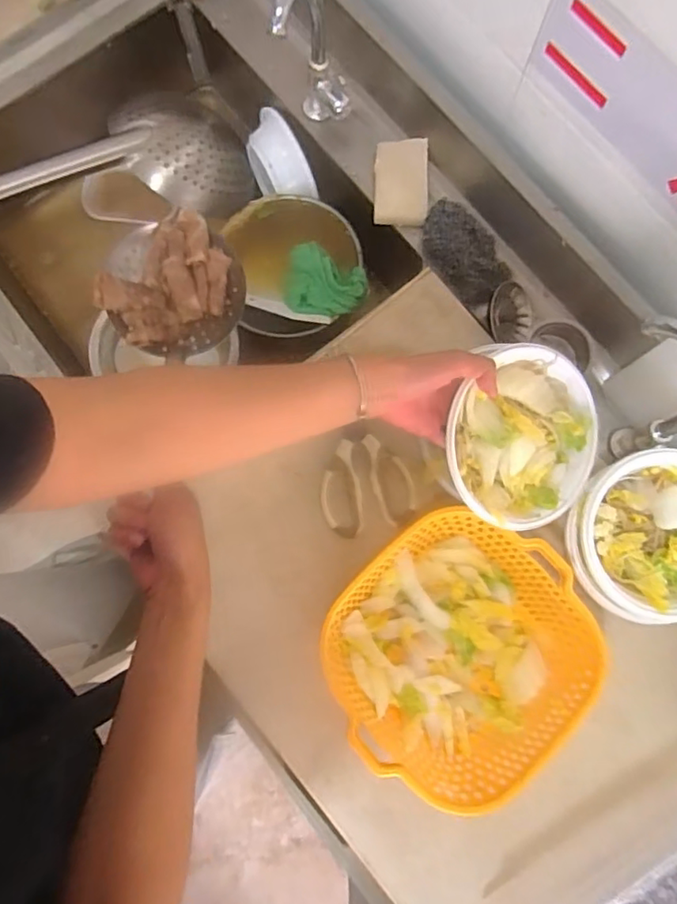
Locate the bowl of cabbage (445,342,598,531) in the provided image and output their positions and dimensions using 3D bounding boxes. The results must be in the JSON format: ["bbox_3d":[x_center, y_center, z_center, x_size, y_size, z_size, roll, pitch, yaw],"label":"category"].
[{"bbox_3d":[0.171,-0.013,0.559,0.164,0.070,0.162,-2,98,-16],"label":"bowl of cabbage"}]

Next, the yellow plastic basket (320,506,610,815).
[{"bbox_3d":[0.113,0.184,0.542,0.237,0.073,0.212,-41,82,-6],"label":"yellow plastic basket"}]

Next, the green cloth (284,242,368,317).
[{"bbox_3d":[-0.016,-0.213,0.727,0.101,0.030,0.091,8,80,2],"label":"green cloth"}]

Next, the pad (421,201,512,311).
[{"bbox_3d":[0.142,-0.227,0.653,0.073,0.026,0.122,-32,81,-5],"label":"pad"}]

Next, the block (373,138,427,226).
[{"bbox_3d":[0.072,-0.311,0.668,0.060,0.025,0.092,1,80,1],"label":"block"}]

